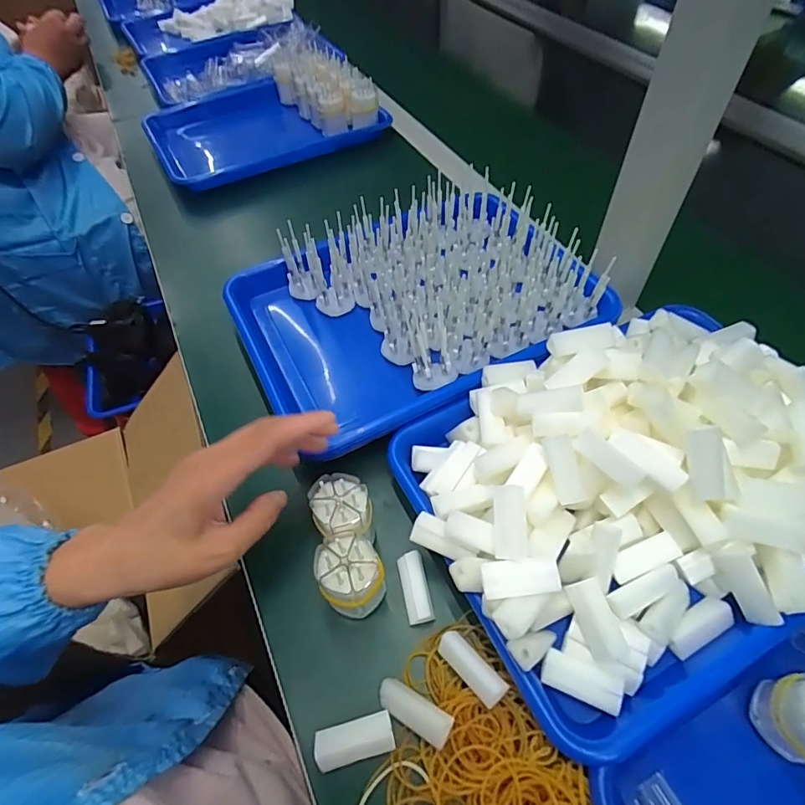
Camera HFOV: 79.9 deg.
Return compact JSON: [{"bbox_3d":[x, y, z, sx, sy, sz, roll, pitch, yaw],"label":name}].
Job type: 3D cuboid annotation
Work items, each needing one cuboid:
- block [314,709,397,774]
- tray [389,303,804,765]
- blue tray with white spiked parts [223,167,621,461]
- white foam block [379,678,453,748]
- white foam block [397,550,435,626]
[{"bbox_3d":[-0.029,0.201,0.286,0.045,0.011,0.021,-13,55,-7],"label":"block"},{"bbox_3d":[0.167,0.042,0.329,0.313,0.079,0.242,-21,56,-12],"label":"tray"},{"bbox_3d":[0.011,-0.100,0.472,0.328,0.091,0.245,-24,56,-14],"label":"blue tray with white spiked parts"},{"bbox_3d":[0.007,0.185,0.289,0.047,0.011,0.017,17,55,32],"label":"white foam block"},{"bbox_3d":[0.009,0.132,0.340,0.018,0.018,0.045,-12,54,-6],"label":"white foam block"}]

